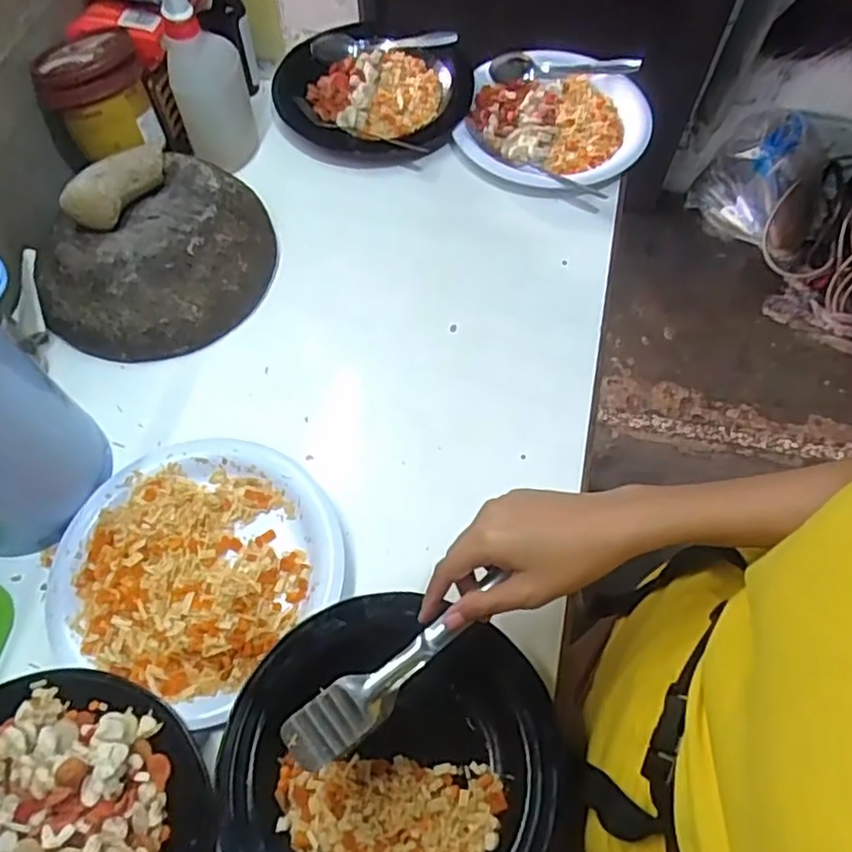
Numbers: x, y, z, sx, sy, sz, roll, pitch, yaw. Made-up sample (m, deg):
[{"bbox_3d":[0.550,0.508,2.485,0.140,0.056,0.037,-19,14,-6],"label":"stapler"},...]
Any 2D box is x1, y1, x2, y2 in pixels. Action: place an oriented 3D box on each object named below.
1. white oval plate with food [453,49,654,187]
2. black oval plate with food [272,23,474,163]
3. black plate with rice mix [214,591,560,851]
[{"bbox_3d":[0.147,-0.350,0.762,0.199,0.034,0.213,14,63,7],"label":"white oval plate with food"},{"bbox_3d":[-0.060,-0.393,0.785,0.221,0.034,0.210,12,62,6],"label":"black oval plate with food"},{"bbox_3d":[-0.026,0.231,0.454,0.218,0.023,0.214,0,62,0],"label":"black plate with rice mix"}]

